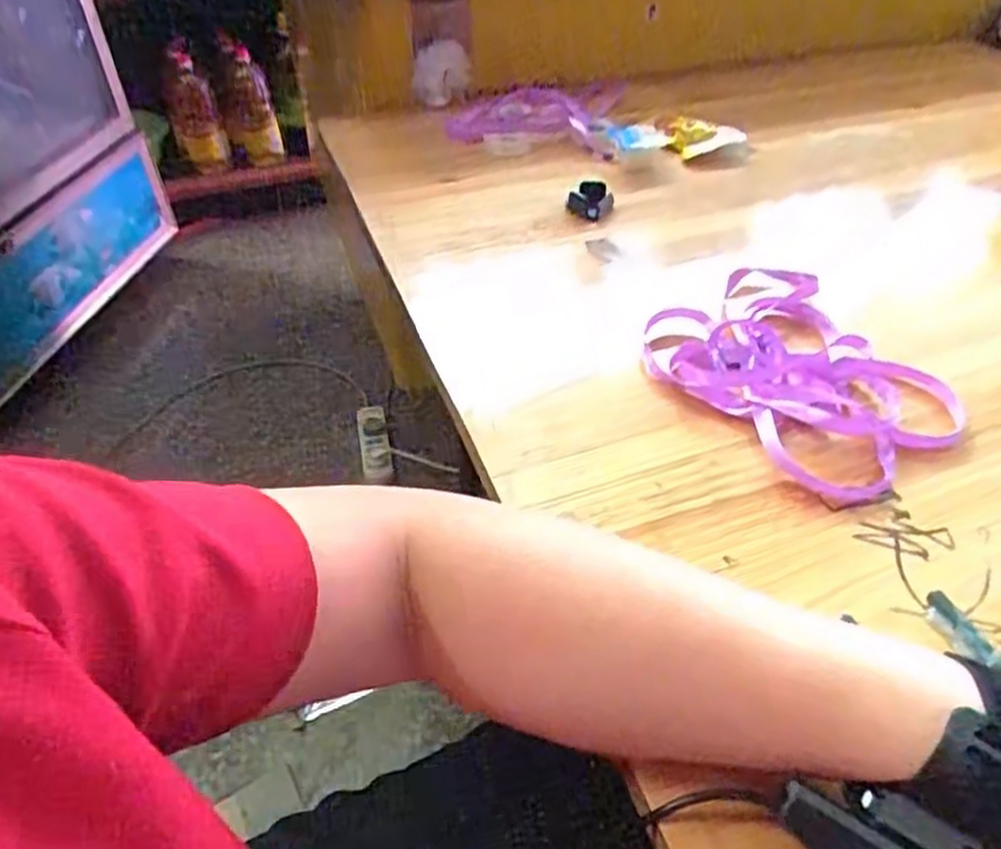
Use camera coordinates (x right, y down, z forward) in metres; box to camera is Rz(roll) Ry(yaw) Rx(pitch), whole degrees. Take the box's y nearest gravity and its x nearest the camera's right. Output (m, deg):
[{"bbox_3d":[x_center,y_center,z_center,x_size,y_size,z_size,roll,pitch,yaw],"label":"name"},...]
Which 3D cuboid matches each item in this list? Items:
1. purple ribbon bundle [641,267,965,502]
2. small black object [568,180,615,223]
[{"bbox_3d":[0.184,-0.038,0.457,0.140,0.020,0.175,-25,49,-24],"label":"purple ribbon bundle"},{"bbox_3d":[0.077,-0.184,0.614,0.029,0.020,0.045,22,48,22],"label":"small black object"}]

